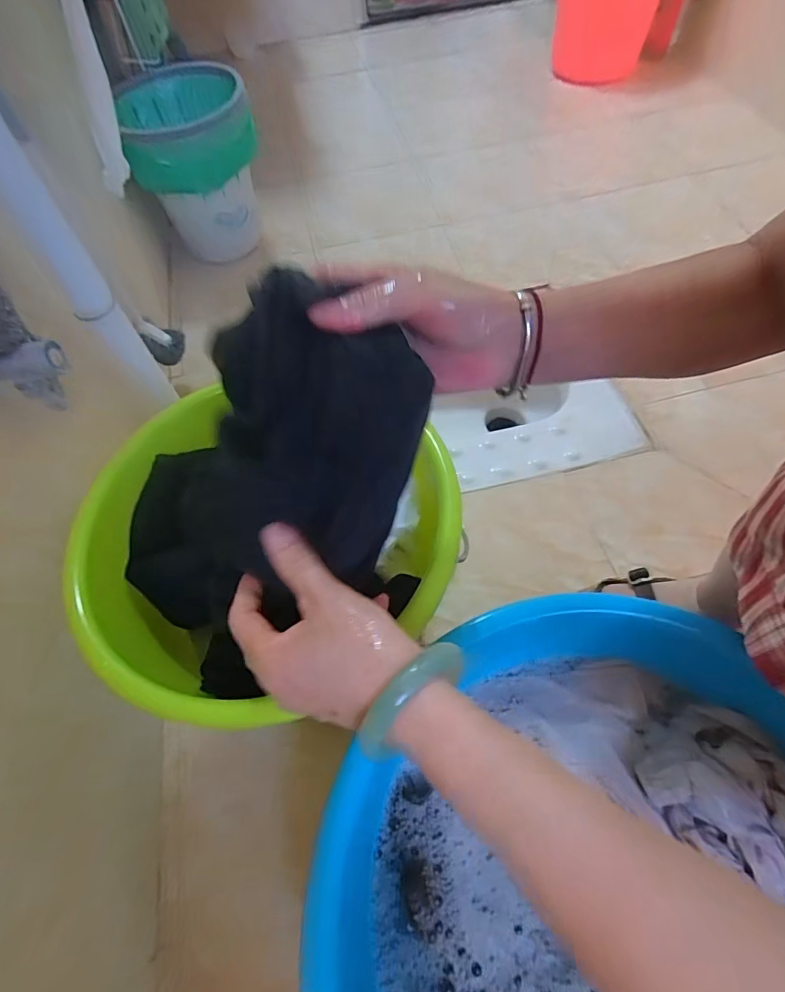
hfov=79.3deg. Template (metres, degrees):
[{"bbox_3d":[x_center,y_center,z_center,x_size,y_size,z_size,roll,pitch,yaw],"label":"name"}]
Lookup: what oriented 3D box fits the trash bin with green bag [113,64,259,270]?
[{"bbox_3d":[-0.381,-0.662,0.976,0.233,0.274,0.280,-20,59,-6],"label":"trash bin with green bag"}]

